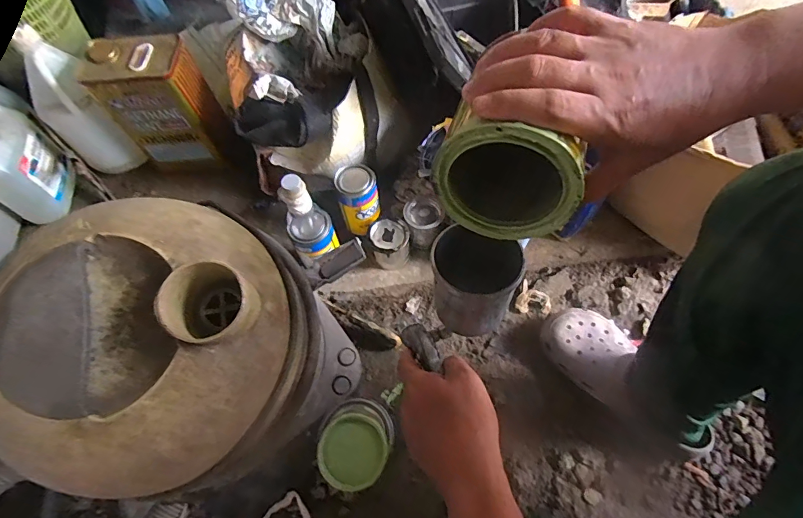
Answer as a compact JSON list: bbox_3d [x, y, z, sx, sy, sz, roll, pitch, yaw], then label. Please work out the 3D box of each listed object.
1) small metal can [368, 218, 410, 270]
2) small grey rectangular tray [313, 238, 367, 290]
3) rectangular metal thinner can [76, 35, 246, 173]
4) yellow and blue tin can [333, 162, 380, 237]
[{"bbox_3d":[-0.020,-0.028,0.747,0.069,0.080,0.072,-1,61,2],"label":"small metal can"},{"bbox_3d":[-0.088,0.005,0.565,0.082,0.018,0.033,-32,64,-14],"label":"small grey rectangular tray"},{"bbox_3d":[-0.448,-0.287,0.792,0.171,0.226,0.107,1,61,4],"label":"rectangular metal thinner can"},{"bbox_3d":[-0.075,-0.106,0.742,0.067,0.117,0.072,-1,61,2],"label":"yellow and blue tin can"}]

